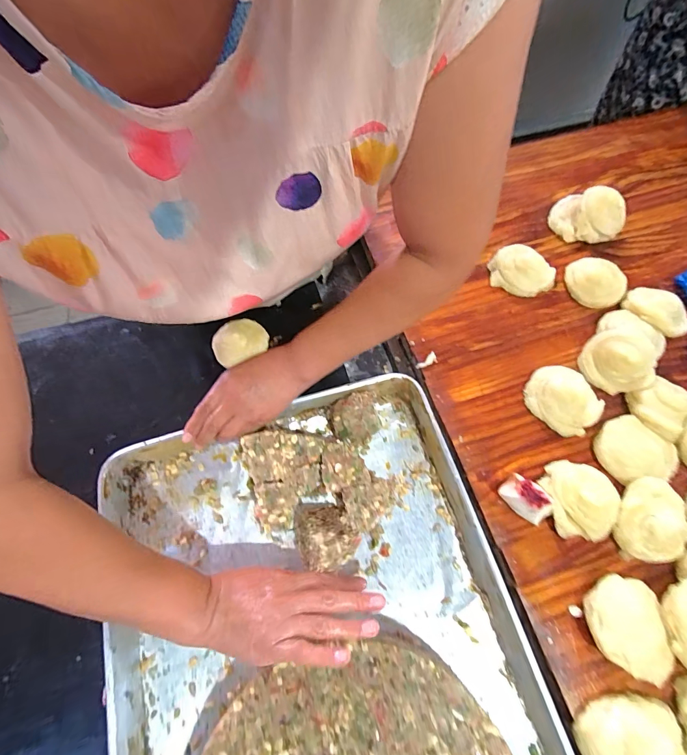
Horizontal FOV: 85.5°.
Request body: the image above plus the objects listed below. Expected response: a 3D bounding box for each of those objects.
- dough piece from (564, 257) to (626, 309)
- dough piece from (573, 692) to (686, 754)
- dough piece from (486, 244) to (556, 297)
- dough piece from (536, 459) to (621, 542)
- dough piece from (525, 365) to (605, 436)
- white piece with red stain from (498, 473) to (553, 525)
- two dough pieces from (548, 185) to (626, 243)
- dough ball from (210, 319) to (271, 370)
[{"bbox_3d":[0.369,-0.139,0.540,0.071,0.022,0.078,-10,66,-2],"label":"dough piece"},{"bbox_3d":[0.261,0.330,0.331,0.088,0.033,0.075,15,67,9],"label":"dough piece"},{"bbox_3d":[0.262,-0.156,0.547,0.091,0.030,0.061,31,71,15],"label":"dough piece"},{"bbox_3d":[0.268,0.134,0.416,0.074,0.031,0.084,-8,66,-1],"label":"dough piece"},{"bbox_3d":[0.276,0.024,0.463,0.087,0.035,0.071,41,73,18],"label":"dough piece"},{"bbox_3d":[0.204,0.137,0.417,0.030,0.032,0.054,-42,71,-15],"label":"white piece with red stain"},{"bbox_3d":[0.375,-0.250,0.573,0.098,0.050,0.079,35,72,16],"label":"two dough pieces"},{"bbox_3d":[-0.154,-0.054,0.549,0.078,0.029,0.063,-22,67,-8],"label":"dough ball"}]

